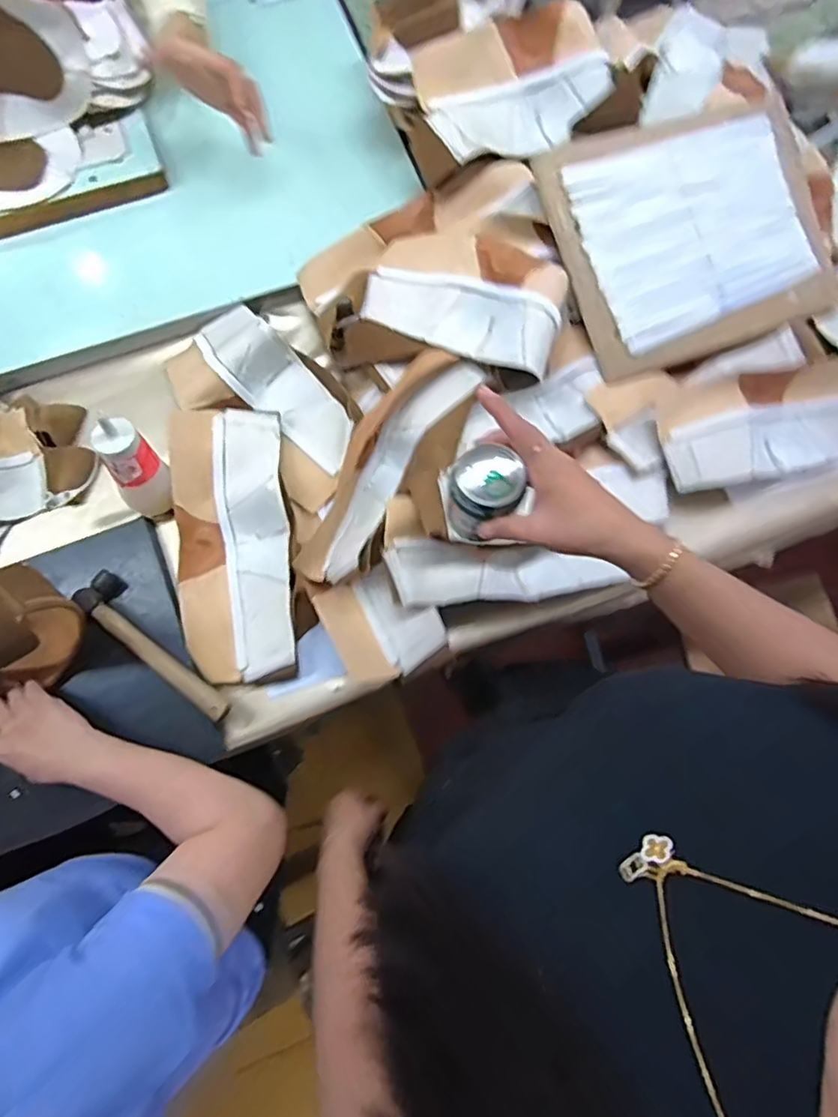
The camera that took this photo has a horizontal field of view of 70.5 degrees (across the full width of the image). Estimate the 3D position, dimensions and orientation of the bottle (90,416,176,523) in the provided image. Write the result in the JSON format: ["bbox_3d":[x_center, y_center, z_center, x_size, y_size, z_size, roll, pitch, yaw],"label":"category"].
[{"bbox_3d":[-0.324,-0.104,0.680,0.054,0.154,0.056,0,57,0],"label":"bottle"}]

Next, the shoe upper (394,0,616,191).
[{"bbox_3d":[0.118,-0.591,0.753,0.258,0.097,0.133,-23,78,-5],"label":"shoe upper"}]

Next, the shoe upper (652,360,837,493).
[{"bbox_3d":[0.458,-0.174,0.754,0.324,0.052,0.133,-11,77,-2],"label":"shoe upper"}]

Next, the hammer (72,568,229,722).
[{"bbox_3d":[-0.298,0.100,0.672,0.219,0.028,0.047,41,80,9],"label":"hammer"}]

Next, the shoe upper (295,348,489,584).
[{"bbox_3d":[-0.041,-0.114,0.708,0.099,0.054,0.316,31,79,7],"label":"shoe upper"}]

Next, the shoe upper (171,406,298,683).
[{"bbox_3d":[-0.224,-0.019,0.720,0.136,0.048,0.332,-6,77,-1],"label":"shoe upper"}]

